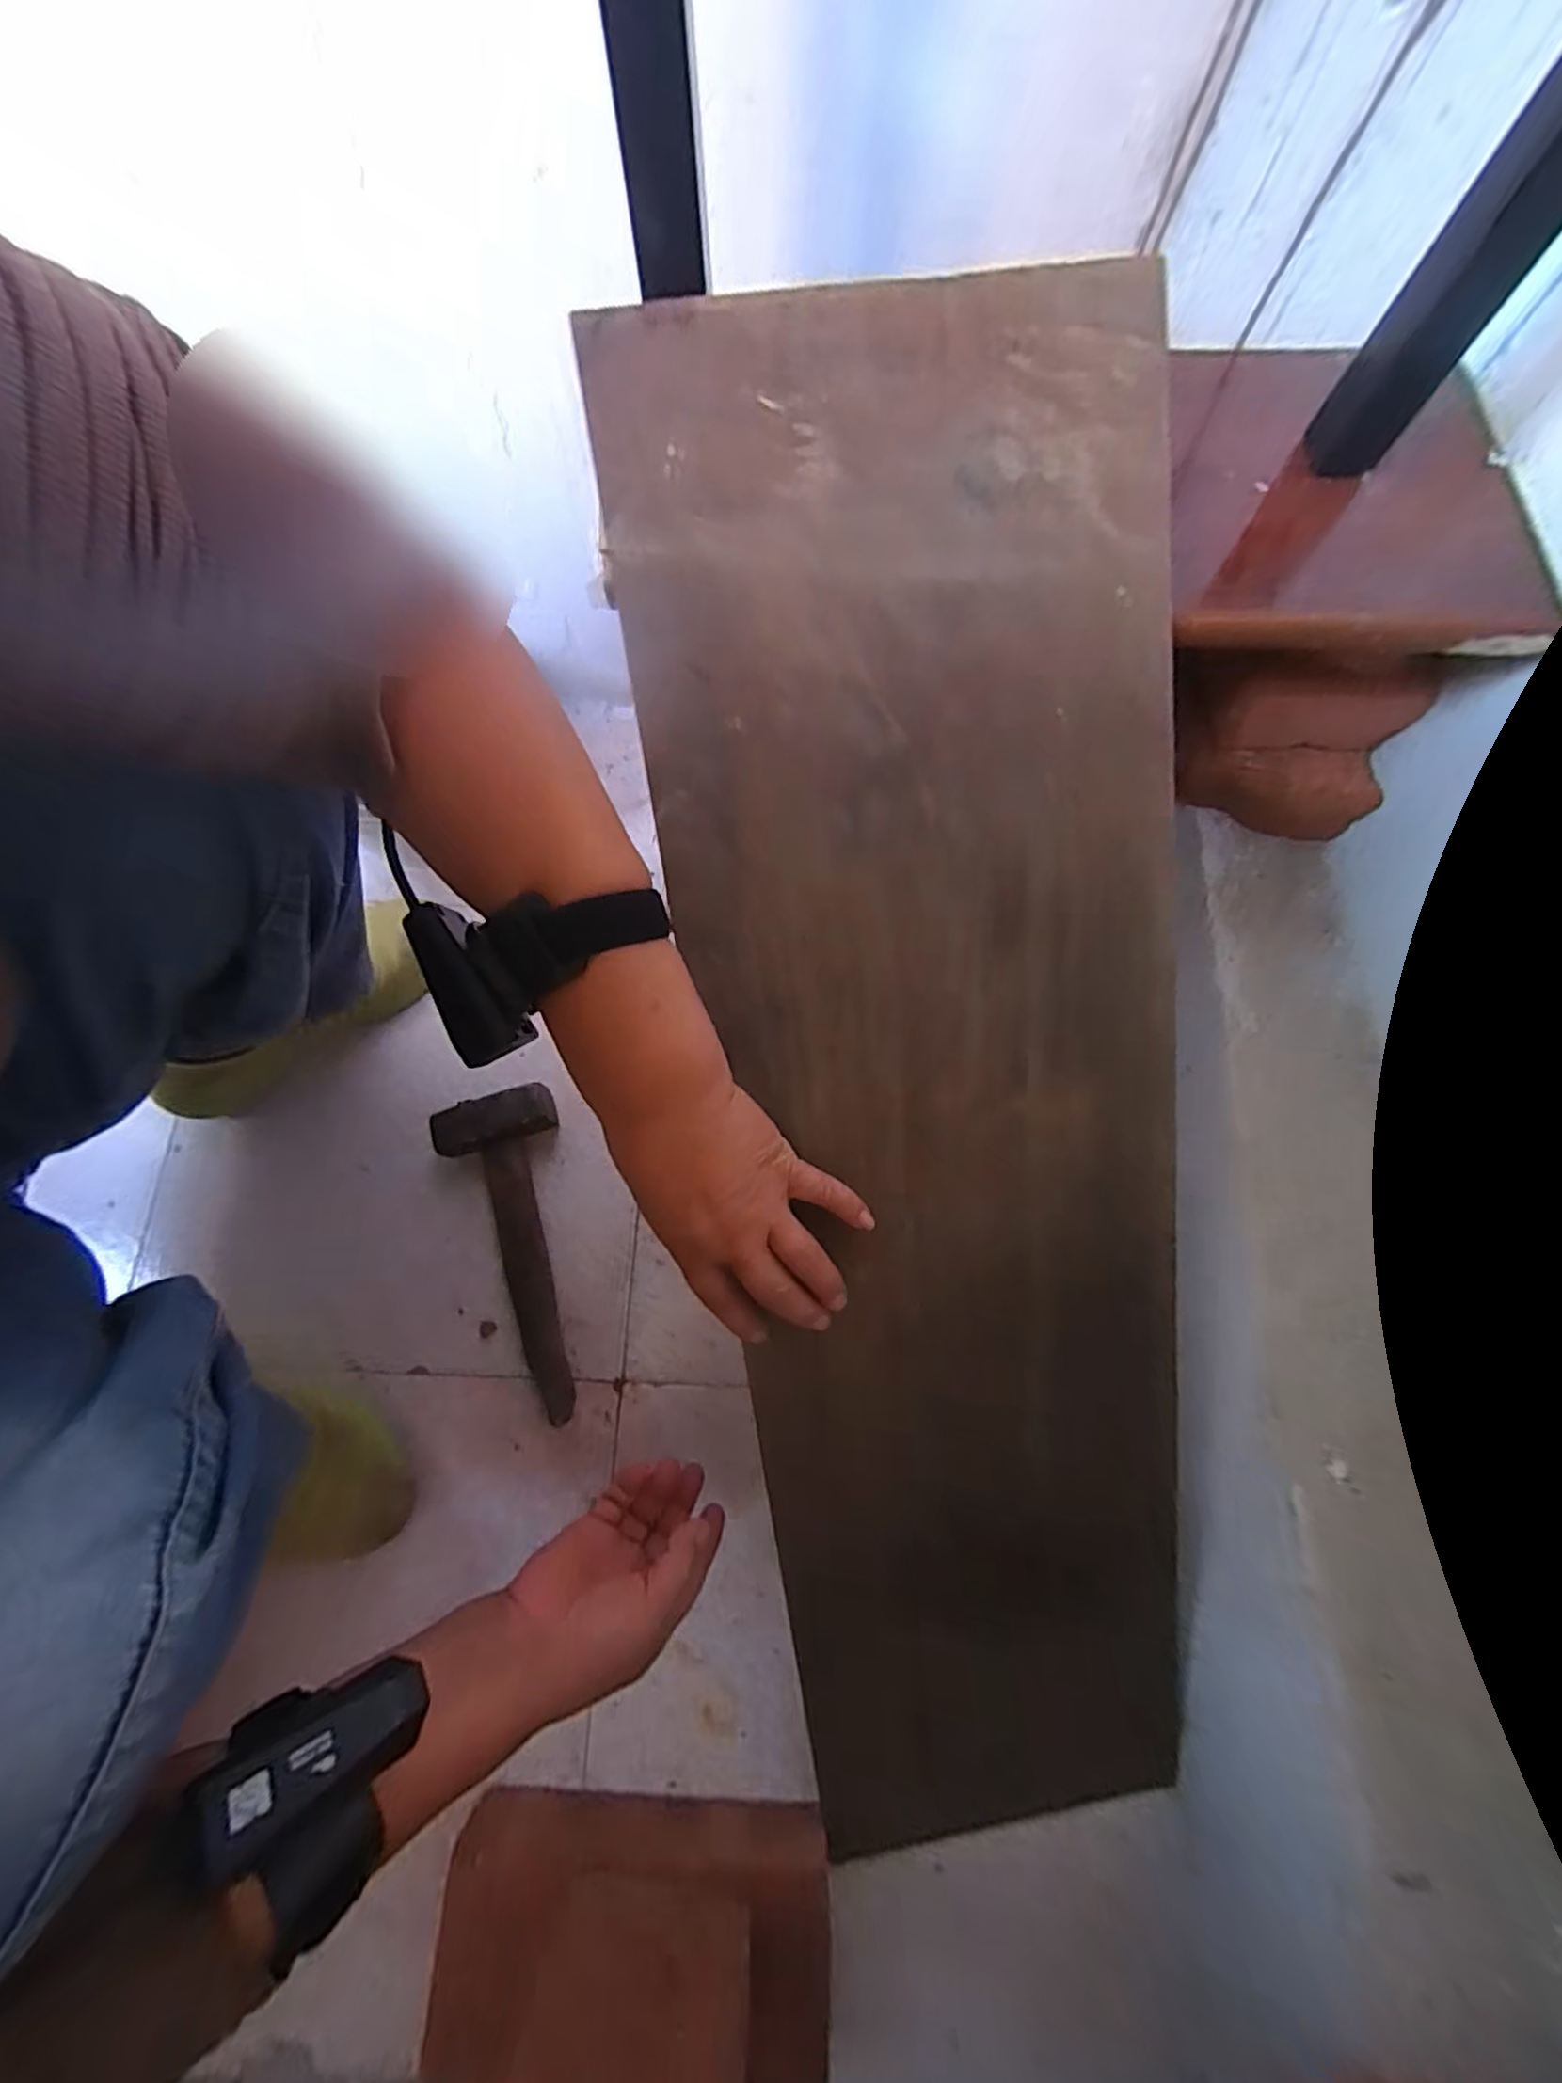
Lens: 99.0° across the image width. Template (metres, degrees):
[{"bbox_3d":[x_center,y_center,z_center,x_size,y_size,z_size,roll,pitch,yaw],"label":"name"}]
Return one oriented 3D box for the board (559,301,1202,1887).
[{"bbox_3d":[0.094,0.071,0.357,0.253,0.026,0.796,-8,99,-2],"label":"board"}]

